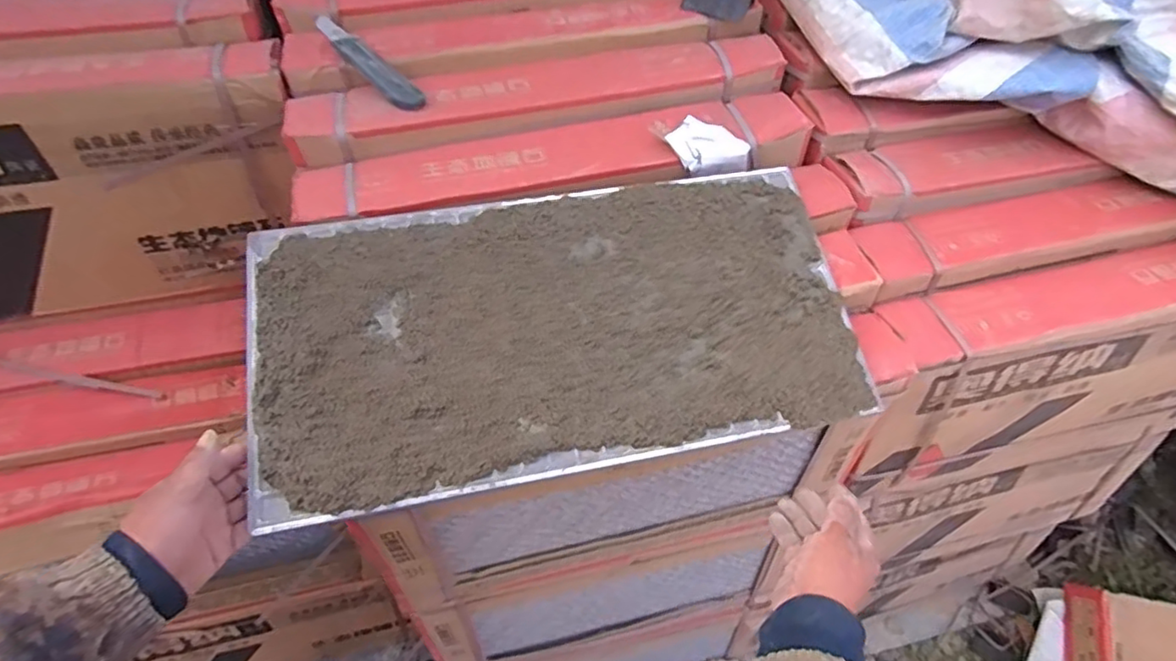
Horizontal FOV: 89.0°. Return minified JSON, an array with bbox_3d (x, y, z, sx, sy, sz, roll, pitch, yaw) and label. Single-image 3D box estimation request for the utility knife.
[{"bbox_3d":[-0.255,-0.309,0.698,0.157,0.029,0.031,41,72,1],"label":"utility knife"}]

